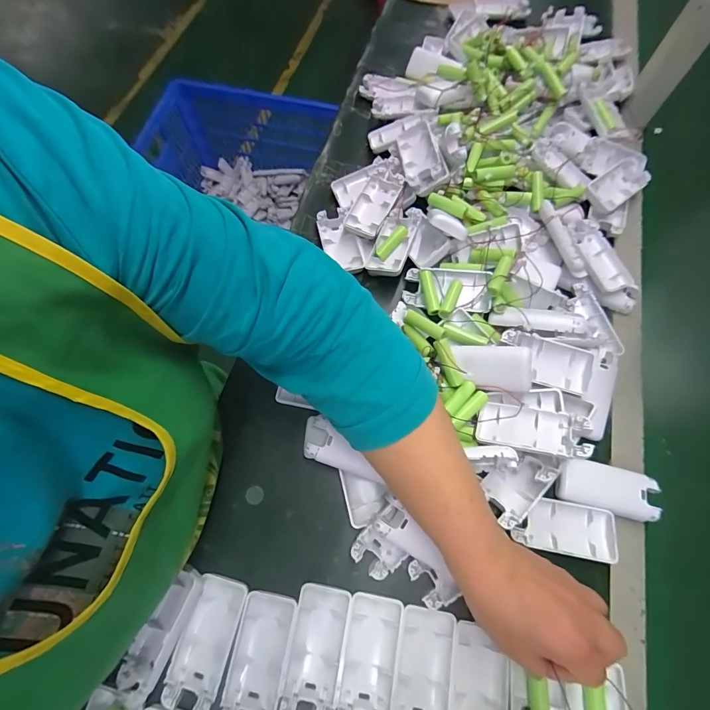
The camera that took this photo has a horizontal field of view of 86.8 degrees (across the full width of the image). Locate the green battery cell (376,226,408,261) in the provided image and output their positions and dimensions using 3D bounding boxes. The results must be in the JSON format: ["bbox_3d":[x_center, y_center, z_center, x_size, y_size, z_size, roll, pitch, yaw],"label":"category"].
[{"bbox_3d":[0.042,-0.133,0.447,0.017,0.015,0.048,38,72,14],"label":"green battery cell"}]

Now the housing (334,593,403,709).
[{"bbox_3d":[0.011,0.256,0.315,0.045,0.014,0.093,10,68,4],"label":"housing"}]

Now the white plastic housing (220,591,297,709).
[{"bbox_3d":[-0.079,0.252,0.312,0.043,0.011,0.092,9,68,4],"label":"white plastic housing"}]

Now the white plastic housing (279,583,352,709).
[{"bbox_3d":[-0.033,0.248,0.316,0.044,0.012,0.093,10,68,4],"label":"white plastic housing"}]

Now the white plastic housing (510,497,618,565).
[{"bbox_3d":[0.197,0.164,0.357,0.090,0.021,0.045,11,68,4],"label":"white plastic housing"}]

